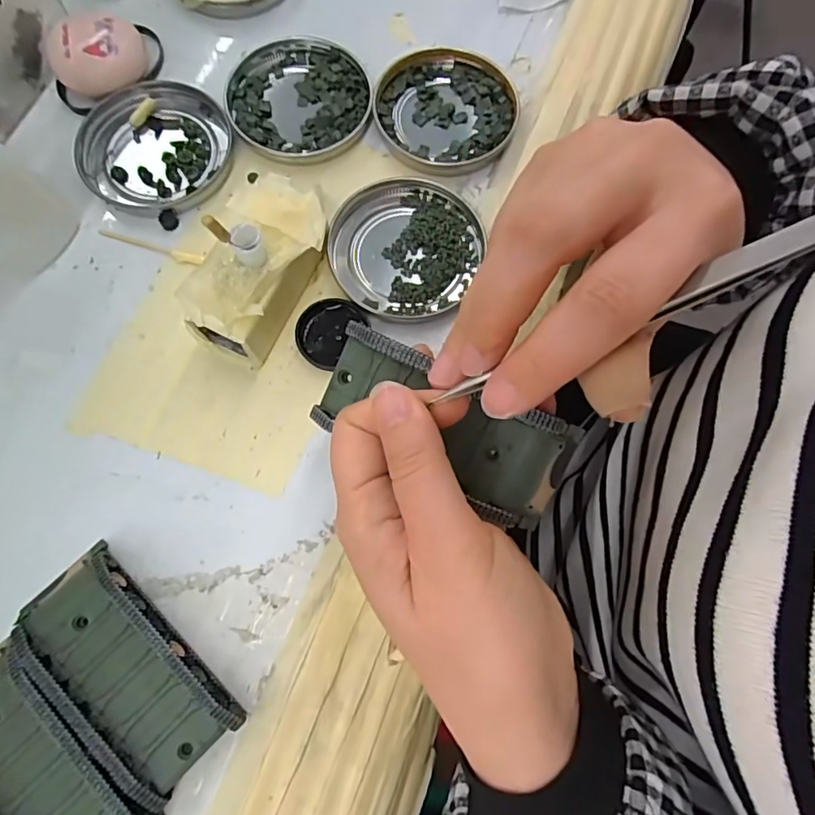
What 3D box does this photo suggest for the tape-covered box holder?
[{"bbox_3d":[-0.068,-0.065,0.243,0.049,0.046,0.085,23,76,4],"label":"tape-covered box holder"}]

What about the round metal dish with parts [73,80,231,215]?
[{"bbox_3d":[-0.138,-0.140,0.281,0.078,0.007,0.075,5,75,0],"label":"round metal dish with parts"}]

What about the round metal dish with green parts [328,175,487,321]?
[{"bbox_3d":[-0.001,-0.082,0.268,0.072,0.009,0.079,0,75,-2],"label":"round metal dish with green parts"}]

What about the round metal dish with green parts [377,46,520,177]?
[{"bbox_3d":[0.022,-0.166,0.291,0.077,0.007,0.077,0,75,-2],"label":"round metal dish with green parts"}]

